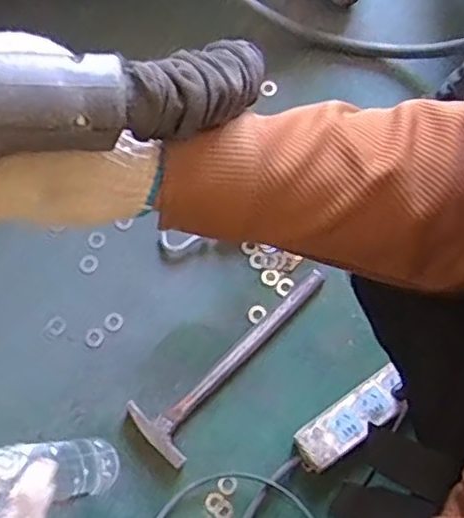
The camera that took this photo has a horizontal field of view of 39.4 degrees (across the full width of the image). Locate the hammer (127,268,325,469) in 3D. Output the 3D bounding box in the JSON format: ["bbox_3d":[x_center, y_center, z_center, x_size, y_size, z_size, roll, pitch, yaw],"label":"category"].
[{"bbox_3d":[0.004,0.120,0.828,0.088,0.028,0.301,43,80,12],"label":"hammer"}]

